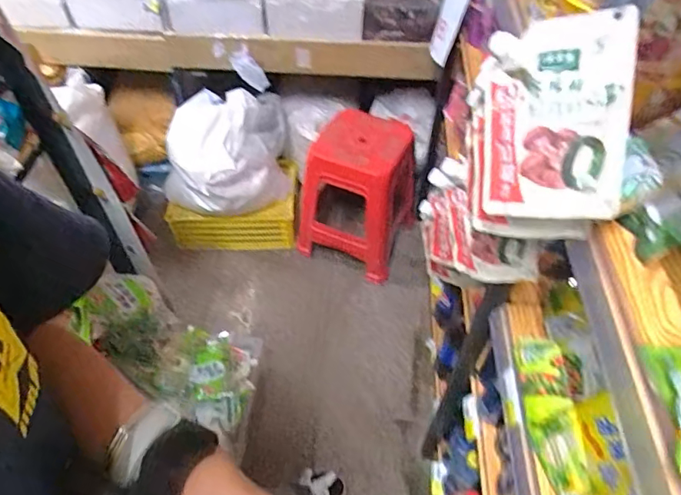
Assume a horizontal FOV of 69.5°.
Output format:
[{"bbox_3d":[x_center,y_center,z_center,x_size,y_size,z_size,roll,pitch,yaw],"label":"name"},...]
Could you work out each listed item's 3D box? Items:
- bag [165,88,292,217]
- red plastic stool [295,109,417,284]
[{"bbox_3d":[-0.367,-0.286,1.558,0.396,0.242,0.379,-6,52,-6],"label":"bag"},{"bbox_3d":[0.076,-0.207,1.580,0.321,0.391,0.378,18,53,13],"label":"red plastic stool"}]

